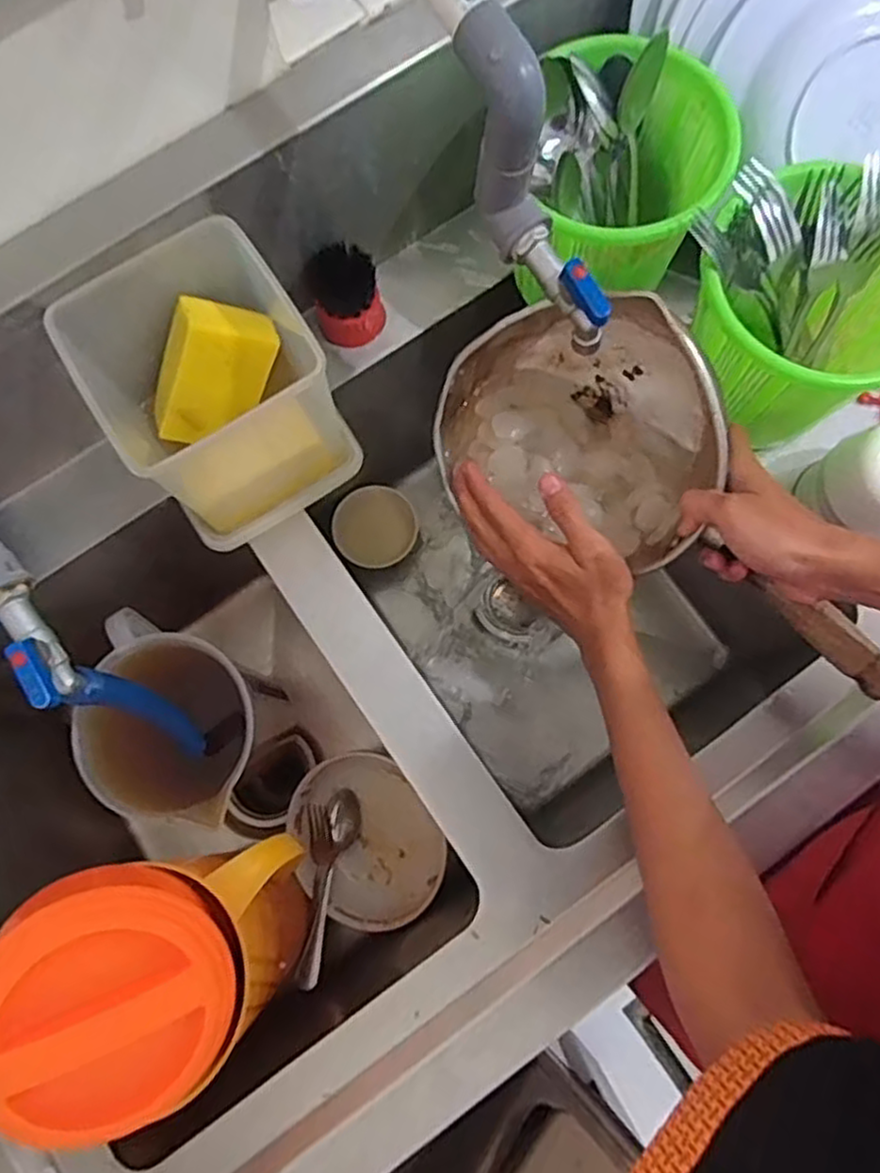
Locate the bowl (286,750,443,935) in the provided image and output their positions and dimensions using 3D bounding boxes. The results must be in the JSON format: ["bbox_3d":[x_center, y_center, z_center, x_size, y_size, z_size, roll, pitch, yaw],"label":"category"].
[{"bbox_3d":[-0.078,0.257,0.732,0.137,0.052,0.164,-35,79,-6],"label":"bowl"}]

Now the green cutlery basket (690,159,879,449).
[{"bbox_3d":[0.251,-0.182,0.511,0.146,0.143,0.161,41,82,9],"label":"green cutlery basket"}]

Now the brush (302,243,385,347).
[{"bbox_3d":[-0.077,-0.234,0.578,0.054,0.068,0.049,-23,78,-4],"label":"brush"}]

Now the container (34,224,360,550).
[{"bbox_3d":[-0.158,-0.130,0.514,0.150,0.154,0.142,-37,79,-7],"label":"container"}]

